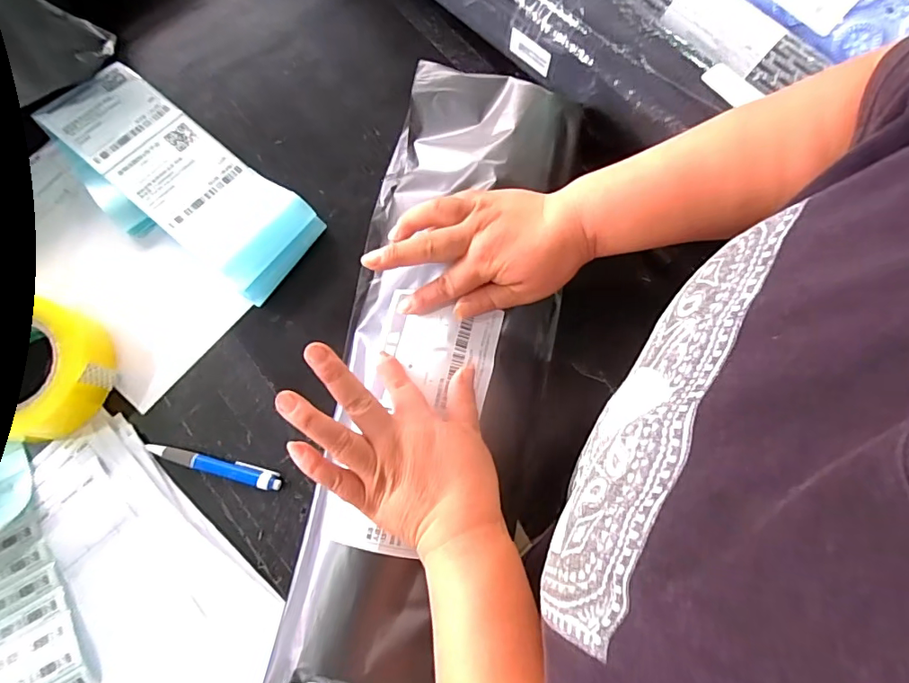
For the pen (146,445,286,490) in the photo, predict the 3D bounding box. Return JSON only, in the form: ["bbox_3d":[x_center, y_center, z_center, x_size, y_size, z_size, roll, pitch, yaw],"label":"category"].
[{"bbox_3d":[-0.213,0.108,0.454,0.123,0.012,0.016,13,76,4],"label":"pen"}]

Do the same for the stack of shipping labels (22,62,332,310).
[{"bbox_3d":[-0.276,-0.158,0.510,0.291,0.032,0.120,38,79,9],"label":"stack of shipping labels"}]

